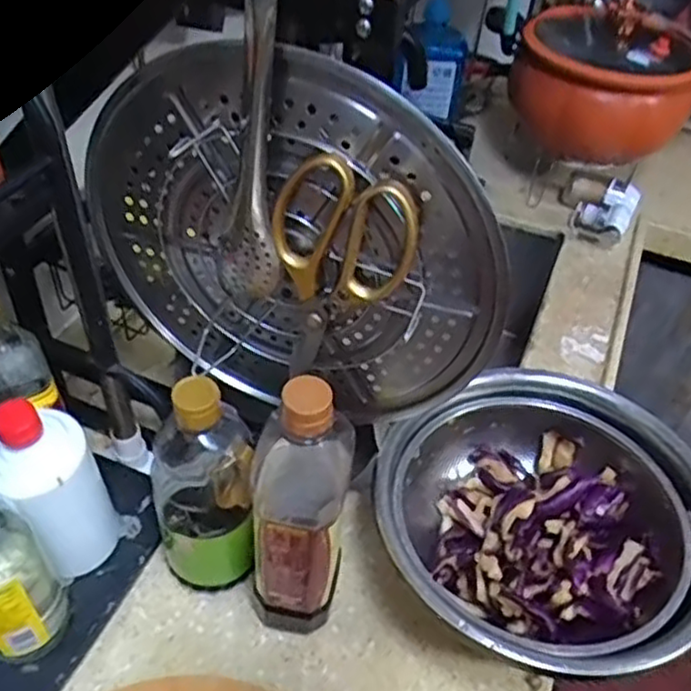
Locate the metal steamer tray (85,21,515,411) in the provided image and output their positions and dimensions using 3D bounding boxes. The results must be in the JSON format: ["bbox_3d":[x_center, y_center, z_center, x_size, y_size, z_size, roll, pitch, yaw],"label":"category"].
[{"bbox_3d":[-0.042,-0.067,0.497,0.308,0.282,0.035,16,46,10],"label":"metal steamer tray"}]

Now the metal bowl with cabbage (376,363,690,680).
[{"bbox_3d":[0.173,0.168,0.641,0.283,0.118,0.271,3,45,-3],"label":"metal bowl with cabbage"}]

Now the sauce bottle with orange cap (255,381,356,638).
[{"bbox_3d":[-0.036,0.131,0.543,0.067,0.277,0.065,6,45,1],"label":"sauce bottle with orange cap"}]

